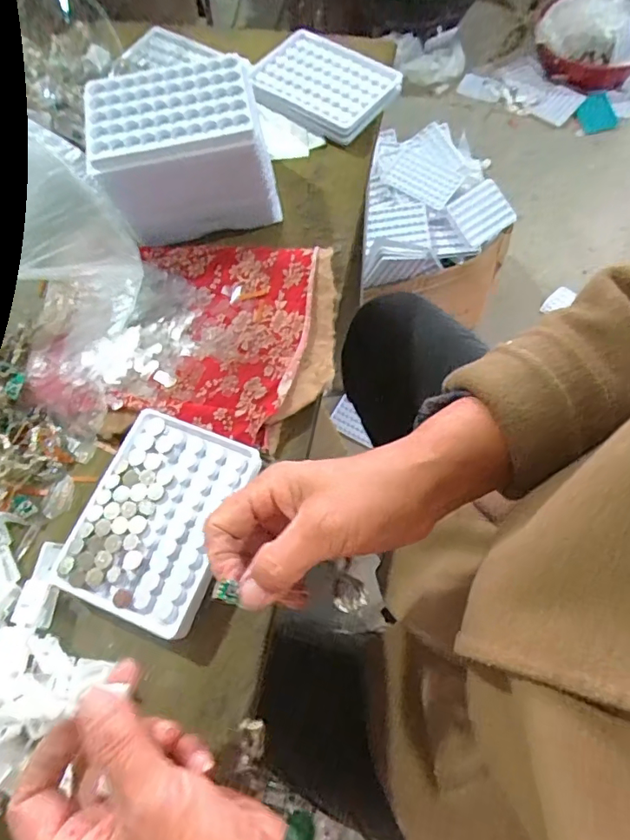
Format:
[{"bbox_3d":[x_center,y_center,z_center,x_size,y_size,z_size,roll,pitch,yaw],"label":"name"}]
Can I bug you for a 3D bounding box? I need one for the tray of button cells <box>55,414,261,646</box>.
[{"bbox_3d":[-0.104,0.063,0.343,0.094,0.016,0.128,19,70,10],"label":"tray of button cells"}]

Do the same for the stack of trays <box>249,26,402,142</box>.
[{"bbox_3d":[0.006,-0.330,0.503,0.132,0.016,0.094,30,72,13],"label":"stack of trays"}]

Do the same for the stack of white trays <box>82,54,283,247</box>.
[{"bbox_3d":[-0.105,-0.219,0.419,0.132,0.084,0.088,-12,68,-3],"label":"stack of white trays"}]

